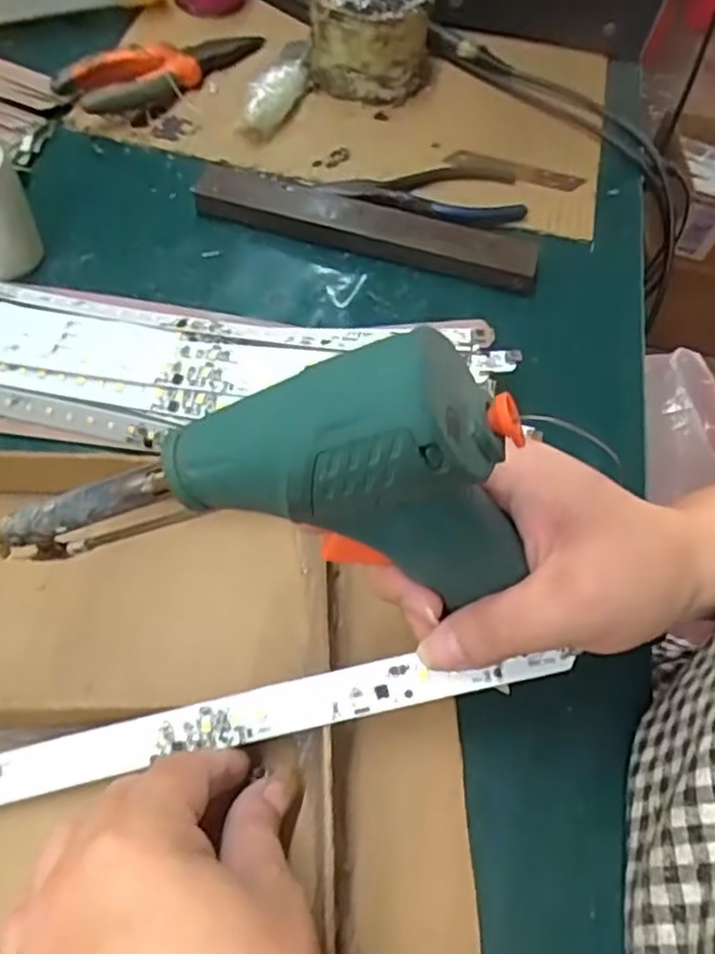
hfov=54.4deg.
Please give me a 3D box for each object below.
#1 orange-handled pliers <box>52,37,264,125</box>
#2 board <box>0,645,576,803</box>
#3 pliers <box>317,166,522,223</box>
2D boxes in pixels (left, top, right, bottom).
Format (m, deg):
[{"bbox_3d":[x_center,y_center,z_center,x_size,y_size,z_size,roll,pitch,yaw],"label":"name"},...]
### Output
[{"bbox_3d":[-0.131,-0.293,0.496,0.057,0.022,0.161,40,64,18],"label":"orange-handled pliers"},{"bbox_3d":[-0.067,0.095,0.249,0.280,0.010,0.016,-13,61,2],"label":"board"},{"bbox_3d":[0.044,-0.185,0.450,0.124,0.007,0.060,-4,60,-7],"label":"pliers"}]

